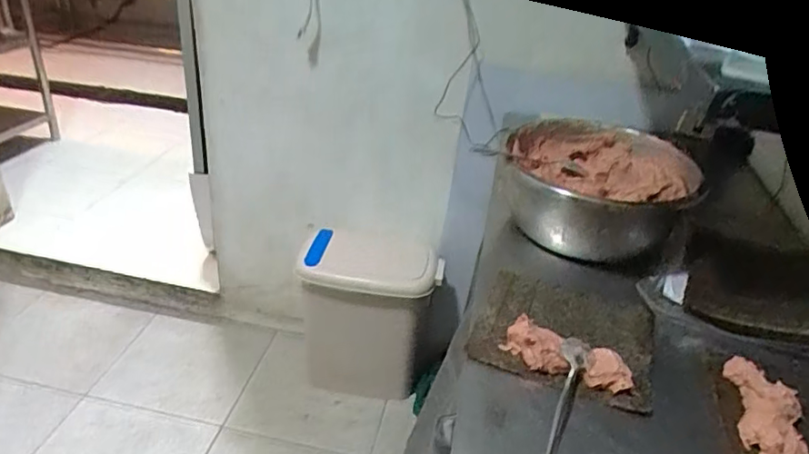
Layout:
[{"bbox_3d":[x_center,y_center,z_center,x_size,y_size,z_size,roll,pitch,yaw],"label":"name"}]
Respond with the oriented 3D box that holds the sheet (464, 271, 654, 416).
[{"bbox_3d":[0.188,0.116,0.673,0.196,0.031,0.175,14,32,14],"label":"sheet"}]

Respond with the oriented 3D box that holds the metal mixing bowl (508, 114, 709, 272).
[{"bbox_3d":[0.280,-0.054,0.878,0.249,0.132,0.249,9,31,6],"label":"metal mixing bowl"}]

